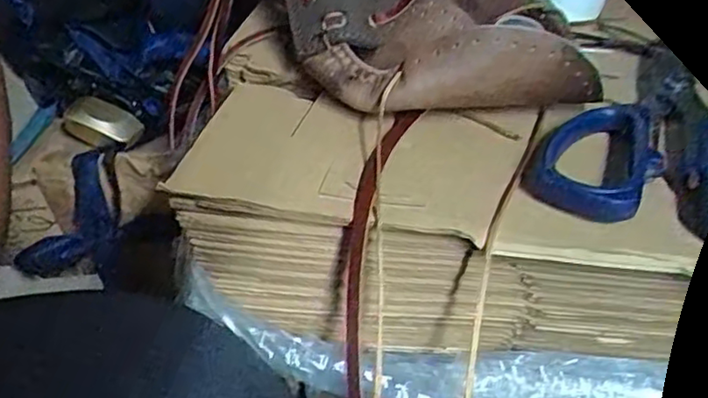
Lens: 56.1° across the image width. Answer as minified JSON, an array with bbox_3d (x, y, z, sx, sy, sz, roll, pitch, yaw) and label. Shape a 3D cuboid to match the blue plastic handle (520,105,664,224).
[{"bbox_3d":[0.089,-0.016,0.244,0.043,0.014,0.064,16,38,25],"label":"blue plastic handle"}]

